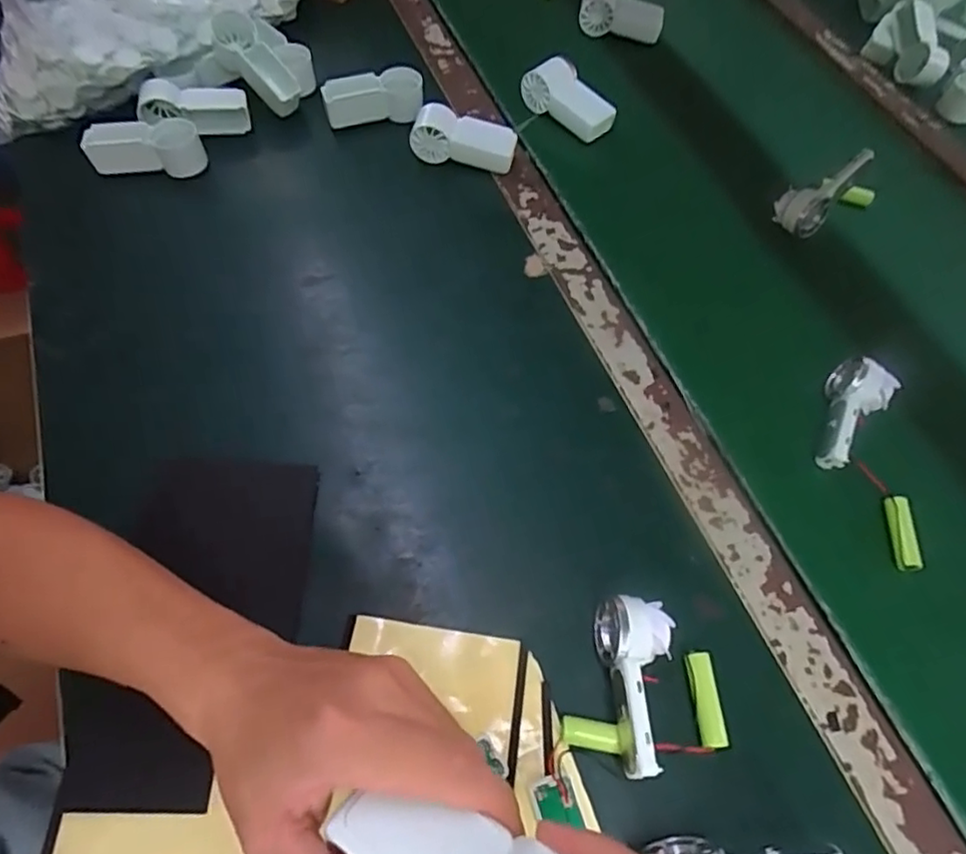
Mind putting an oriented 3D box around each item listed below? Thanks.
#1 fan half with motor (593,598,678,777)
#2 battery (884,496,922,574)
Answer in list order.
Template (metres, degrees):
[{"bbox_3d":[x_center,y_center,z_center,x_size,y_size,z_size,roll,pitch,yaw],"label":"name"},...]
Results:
[{"bbox_3d":[0.089,0.144,0.342,0.039,0.026,0.091,0,61,-3],"label":"fan half with motor"},{"bbox_3d":[0.292,0.074,0.422,0.013,0.010,0.053,8,61,1],"label":"battery"}]

